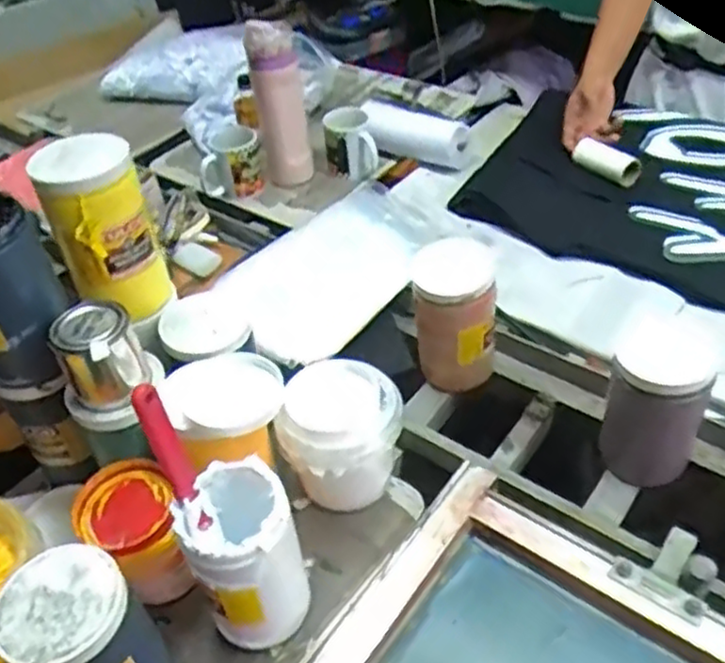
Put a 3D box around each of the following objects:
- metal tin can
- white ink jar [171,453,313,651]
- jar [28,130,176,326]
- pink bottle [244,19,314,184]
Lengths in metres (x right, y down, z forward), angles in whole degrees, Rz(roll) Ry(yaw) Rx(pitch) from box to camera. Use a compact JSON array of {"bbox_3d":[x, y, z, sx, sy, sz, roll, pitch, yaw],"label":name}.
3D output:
[{"bbox_3d":[-0.240,0.024,0.658,0.071,0.086,0.062,-26,46,-22],"label":"metal tin can"},{"bbox_3d":[-0.102,0.201,0.634,0.086,0.174,0.089,-3,42,3],"label":"white ink jar"},{"bbox_3d":[-0.259,-0.099,0.716,0.095,0.177,0.092,-22,44,-18],"label":"jar"},{"bbox_3d":[-0.136,-0.366,1.185,0.086,0.276,0.062,-8,42,-3],"label":"pink bottle"}]

